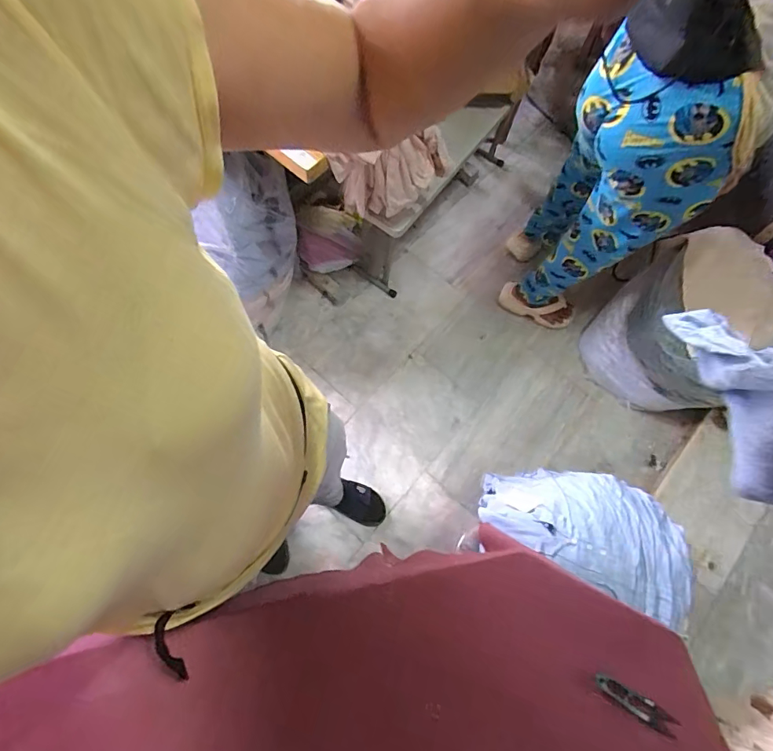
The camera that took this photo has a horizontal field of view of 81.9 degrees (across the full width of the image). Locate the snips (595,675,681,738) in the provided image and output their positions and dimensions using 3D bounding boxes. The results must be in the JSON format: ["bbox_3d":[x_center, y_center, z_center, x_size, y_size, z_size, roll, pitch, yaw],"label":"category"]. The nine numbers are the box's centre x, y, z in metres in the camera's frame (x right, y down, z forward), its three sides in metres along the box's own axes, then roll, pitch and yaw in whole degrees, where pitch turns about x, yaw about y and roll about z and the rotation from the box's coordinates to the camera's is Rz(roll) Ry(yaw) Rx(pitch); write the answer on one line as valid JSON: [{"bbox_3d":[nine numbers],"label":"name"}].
[{"bbox_3d":[0.305,0.401,0.544,0.104,0.006,0.025,34,72,7],"label":"snips"}]

